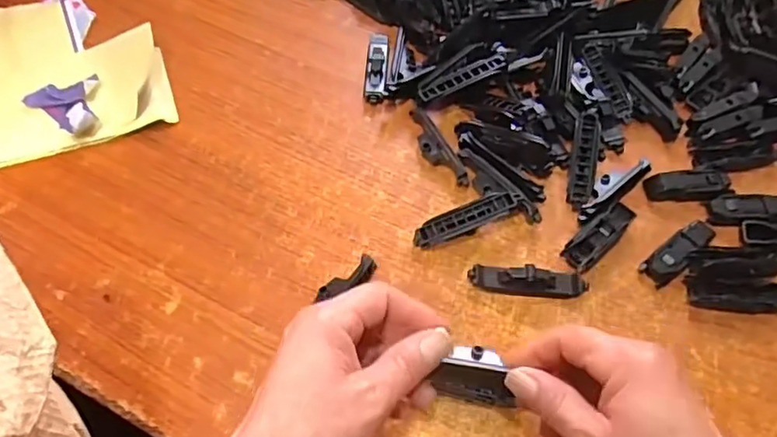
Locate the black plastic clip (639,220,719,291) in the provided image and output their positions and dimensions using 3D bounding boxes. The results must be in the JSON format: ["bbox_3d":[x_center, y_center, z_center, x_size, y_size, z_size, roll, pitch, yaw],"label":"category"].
[{"bbox_3d":[0.210,0.023,0.423,0.060,0.016,0.021,-35,66,-19],"label":"black plastic clip"}]

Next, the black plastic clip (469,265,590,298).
[{"bbox_3d":[0.098,0.043,0.409,0.081,0.019,0.017,6,60,3],"label":"black plastic clip"}]

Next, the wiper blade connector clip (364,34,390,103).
[{"bbox_3d":[-0.009,-0.134,0.511,0.018,0.011,0.077,3,59,1],"label":"wiper blade connector clip"}]

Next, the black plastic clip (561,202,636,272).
[{"bbox_3d":[0.154,0.013,0.430,0.065,0.013,0.021,-38,67,-20],"label":"black plastic clip"}]

